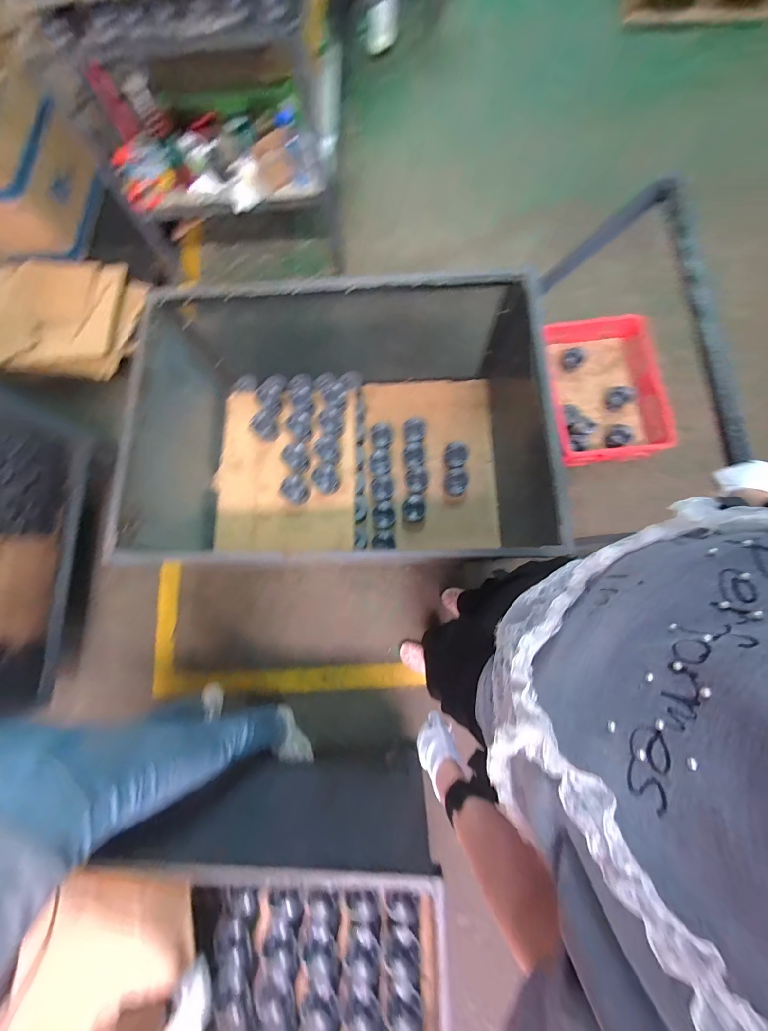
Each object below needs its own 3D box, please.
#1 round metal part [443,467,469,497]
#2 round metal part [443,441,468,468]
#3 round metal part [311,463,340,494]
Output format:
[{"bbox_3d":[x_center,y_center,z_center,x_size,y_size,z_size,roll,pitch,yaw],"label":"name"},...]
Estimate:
[{"bbox_3d":[0.265,-0.123,1.270,0.092,0.046,0.092,-1,76,4],"label":"round metal part"},{"bbox_3d":[0.271,-0.229,1.285,0.083,0.033,0.096,4,77,5],"label":"round metal part"},{"bbox_3d":[-0.207,-0.132,1.213,0.092,0.052,0.100,-1,76,4],"label":"round metal part"}]

